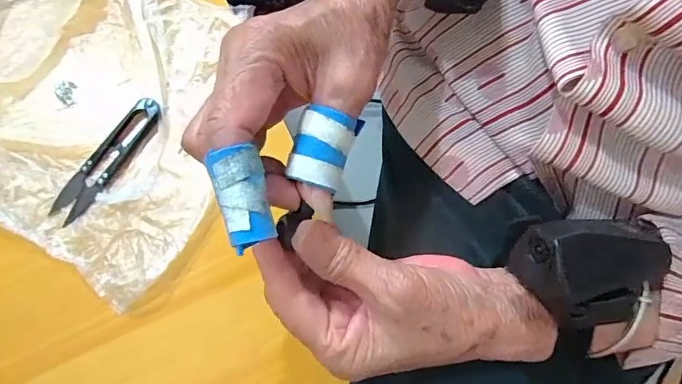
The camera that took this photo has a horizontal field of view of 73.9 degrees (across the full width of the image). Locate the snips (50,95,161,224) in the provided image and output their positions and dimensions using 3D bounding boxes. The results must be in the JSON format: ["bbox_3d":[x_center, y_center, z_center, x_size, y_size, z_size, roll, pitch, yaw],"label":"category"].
[{"bbox_3d":[-0.163,-0.023,0.314,0.024,0.009,0.100,34,81,6],"label":"snips"}]

